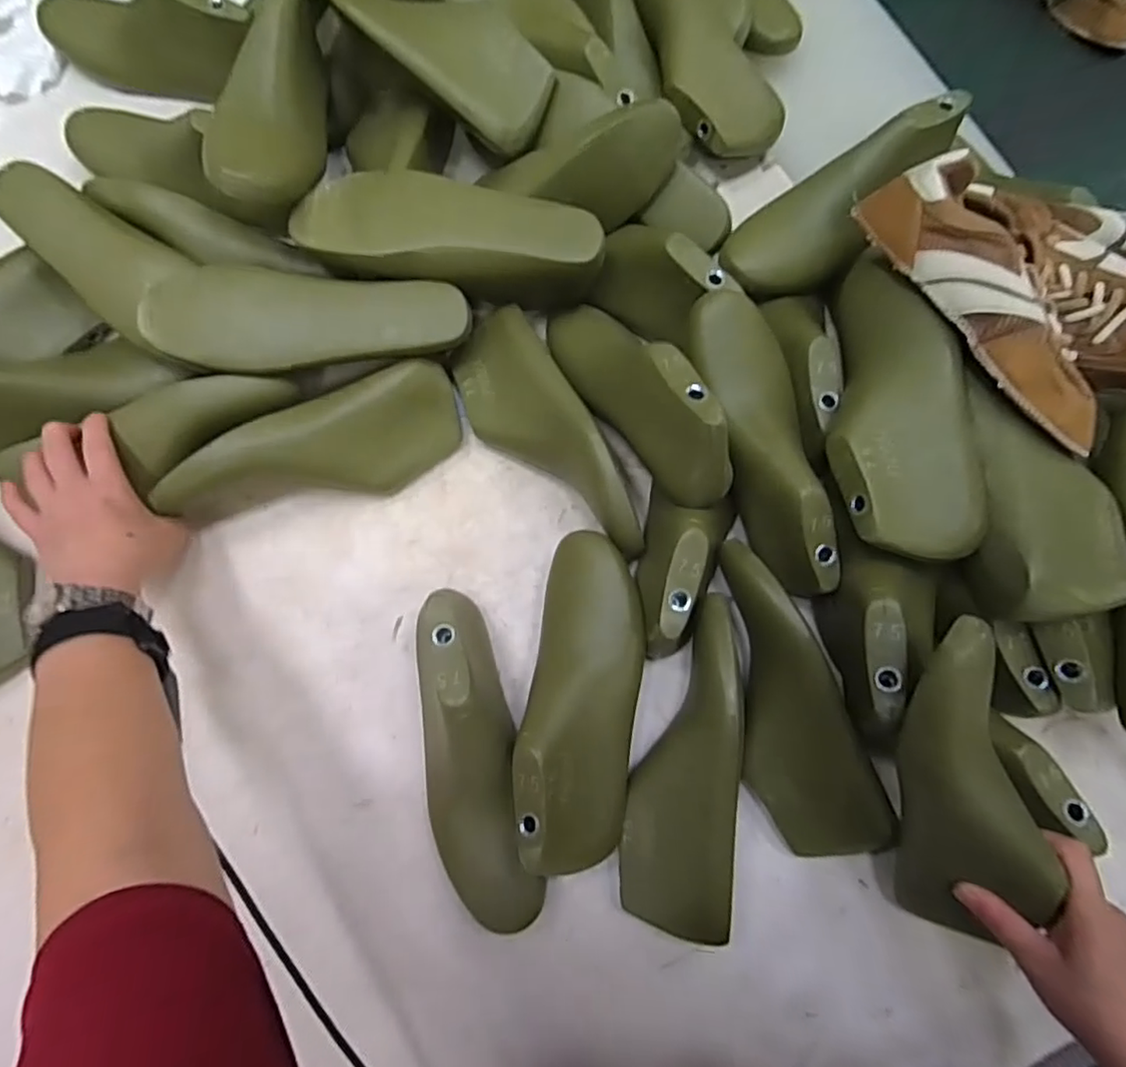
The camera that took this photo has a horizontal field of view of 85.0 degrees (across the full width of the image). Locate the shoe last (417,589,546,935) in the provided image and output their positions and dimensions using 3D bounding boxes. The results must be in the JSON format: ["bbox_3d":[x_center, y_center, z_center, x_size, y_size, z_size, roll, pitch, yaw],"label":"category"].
[{"bbox_3d":[-0.071,0.165,0.448,0.071,0.090,0.233,-13,77,-5],"label":"shoe last"}]

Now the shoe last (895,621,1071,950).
[{"bbox_3d":[0.261,0.154,0.396,0.083,0.053,0.219,-2,110,33],"label":"shoe last"}]

